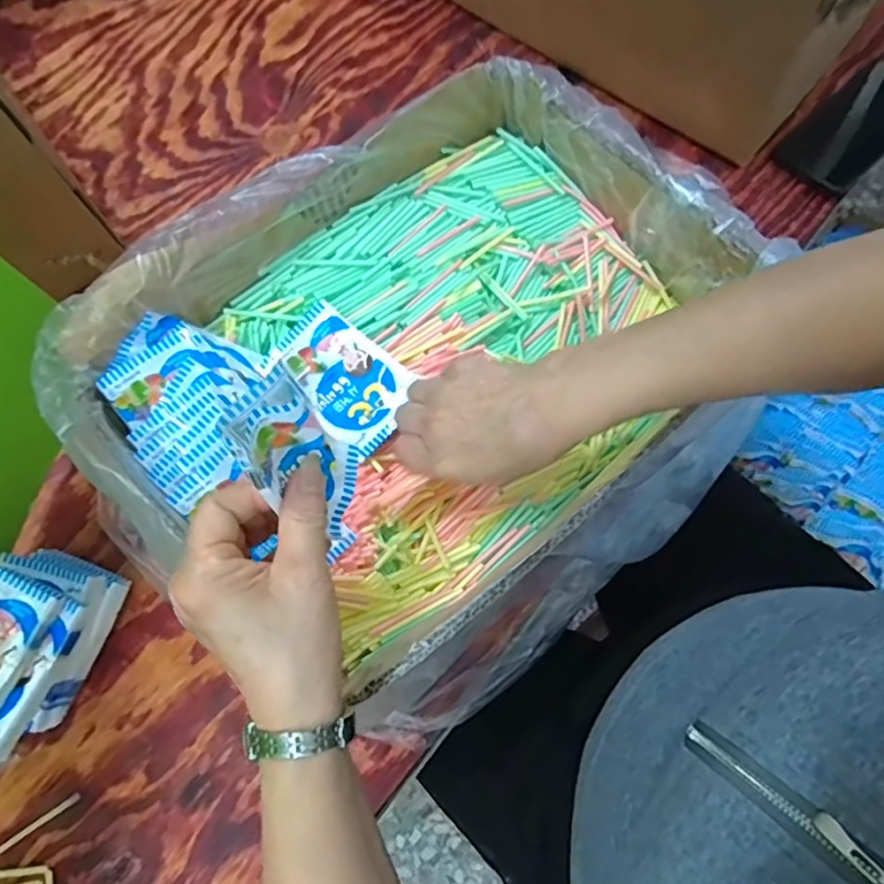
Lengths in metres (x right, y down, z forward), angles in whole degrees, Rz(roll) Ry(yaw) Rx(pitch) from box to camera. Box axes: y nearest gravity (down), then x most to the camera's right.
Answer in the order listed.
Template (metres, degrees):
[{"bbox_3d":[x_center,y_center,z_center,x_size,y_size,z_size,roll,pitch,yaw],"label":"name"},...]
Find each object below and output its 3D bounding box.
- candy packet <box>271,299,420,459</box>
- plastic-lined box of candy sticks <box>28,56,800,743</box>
[{"bbox_3d":[-0.073,-0.047,0.445,0.110,0.012,0.068,40,78,13],"label":"candy packet"},{"bbox_3d":[0.007,-0.037,0.461,0.404,0.178,0.349,-42,76,-10],"label":"plastic-lined box of candy sticks"}]

